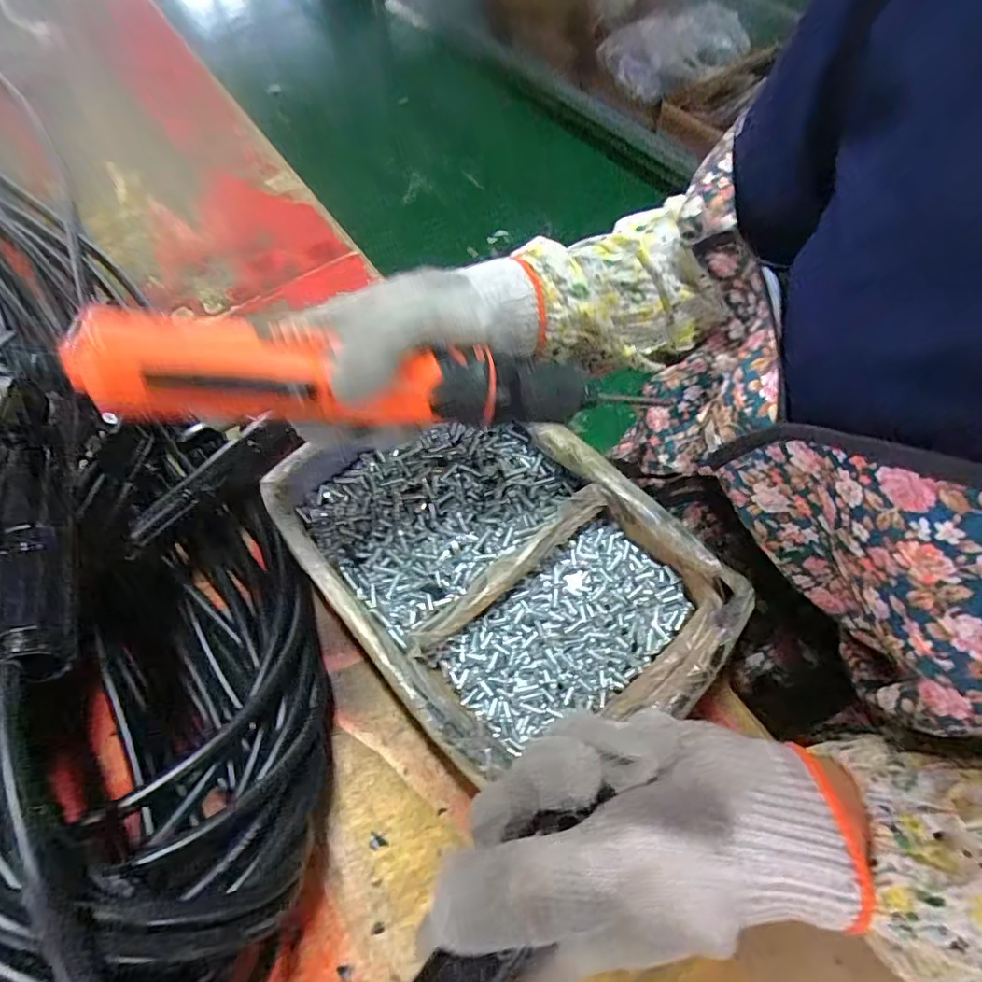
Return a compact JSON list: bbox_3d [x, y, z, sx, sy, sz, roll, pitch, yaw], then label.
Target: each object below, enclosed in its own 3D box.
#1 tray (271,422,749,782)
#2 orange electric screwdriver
[{"bbox_3d":[0.001,0.039,0.326,0.177,0.050,0.235,-35,66,-15],"label":"tray"},{"bbox_3d":[-0.043,-0.054,0.260,0.252,0.030,0.036,-1,63,-22],"label":"orange electric screwdriver"}]

